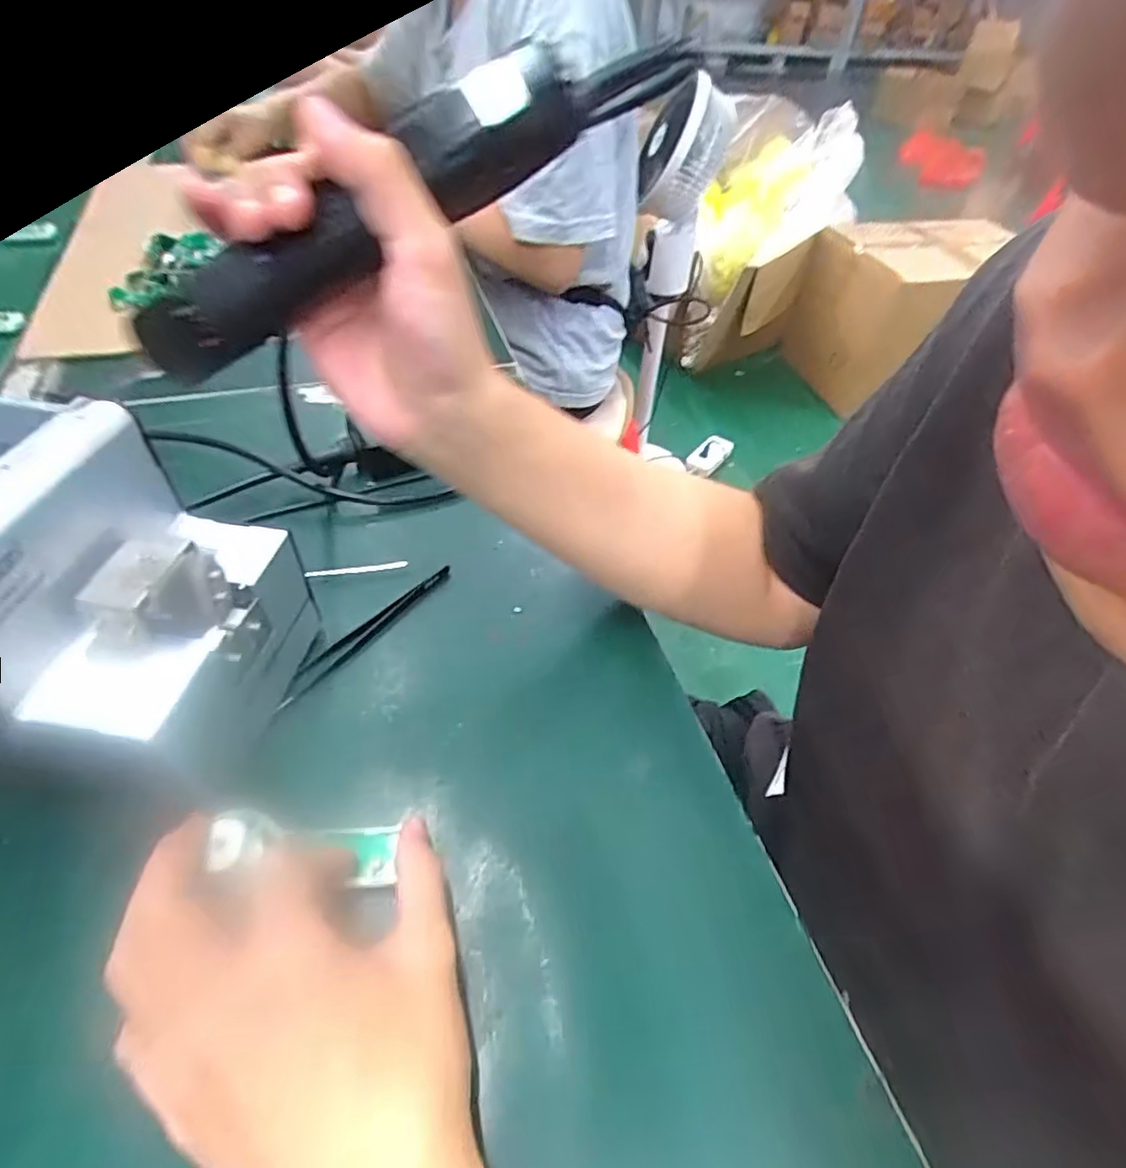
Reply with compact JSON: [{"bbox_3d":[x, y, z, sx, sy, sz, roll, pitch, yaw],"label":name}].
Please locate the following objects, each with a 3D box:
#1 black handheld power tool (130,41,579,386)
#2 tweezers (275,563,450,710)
[{"bbox_3d":[-0.077,-0.152,0.253,0.177,0.036,0.046,-28,50,8],"label":"black handheld power tool"},{"bbox_3d":[-0.116,0.026,0.378,0.017,0.006,0.127,32,53,23],"label":"tweezers"}]

